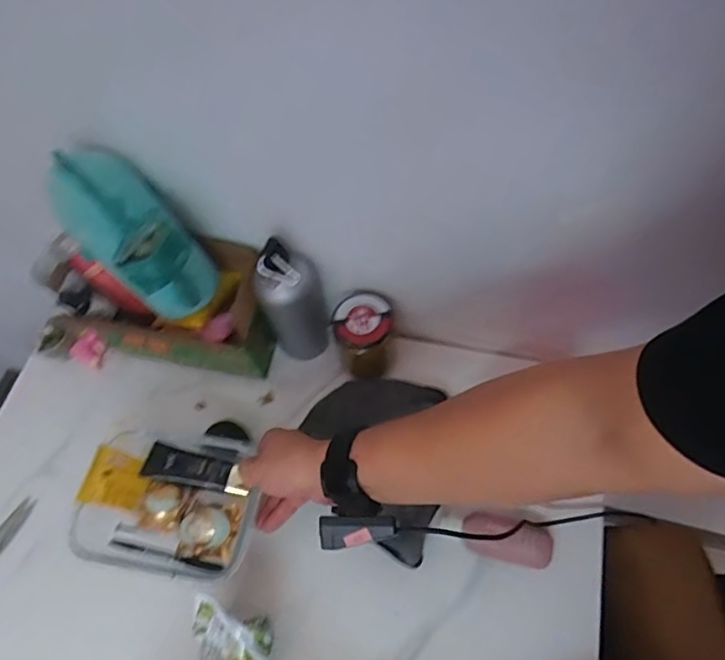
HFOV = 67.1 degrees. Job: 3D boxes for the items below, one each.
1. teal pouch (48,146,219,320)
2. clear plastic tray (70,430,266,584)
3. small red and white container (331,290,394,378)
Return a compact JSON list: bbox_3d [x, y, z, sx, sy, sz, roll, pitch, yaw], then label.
[{"bbox_3d":[-0.239,-0.098,0.589,0.088,0.216,0.104,12,60,43],"label":"teal pouch"},{"bbox_3d":[-0.216,0.188,0.600,0.204,0.059,0.139,7,63,8],"label":"clear plastic tray"},{"bbox_3d":[0.003,0.005,0.701,0.072,0.102,0.070,-2,62,3],"label":"small red and white container"}]

